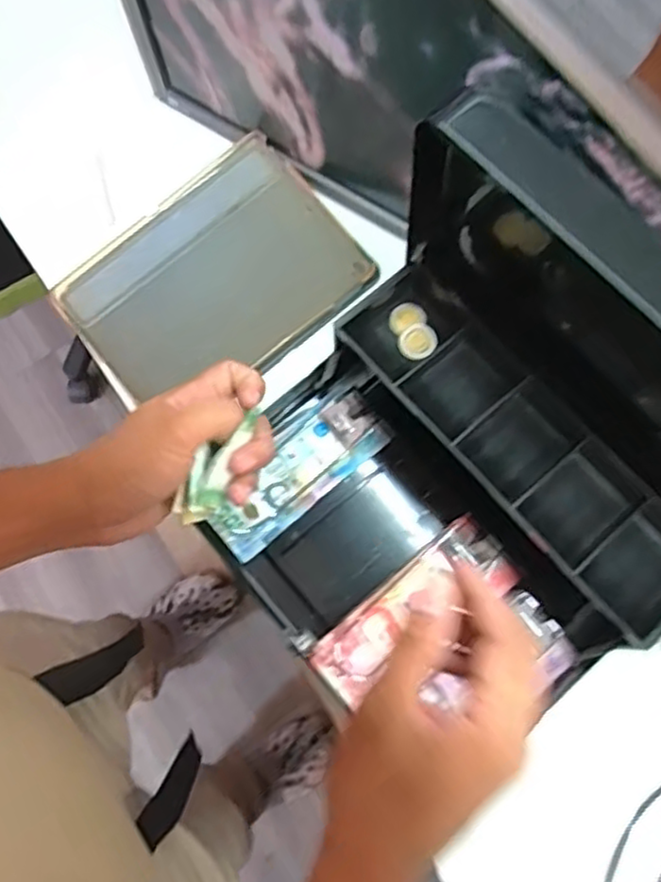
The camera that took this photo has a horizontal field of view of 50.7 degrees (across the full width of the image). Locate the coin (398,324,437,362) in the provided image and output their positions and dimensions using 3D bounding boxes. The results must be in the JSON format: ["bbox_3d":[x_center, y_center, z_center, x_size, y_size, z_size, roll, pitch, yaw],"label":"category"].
[{"bbox_3d":[0.065,-0.073,0.520,0.029,0.004,0.026,-30,77,-7],"label":"coin"}]

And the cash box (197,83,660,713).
[{"bbox_3d":[0.094,0.017,0.439,0.316,0.299,0.303,-38,78,-9],"label":"cash box"}]

